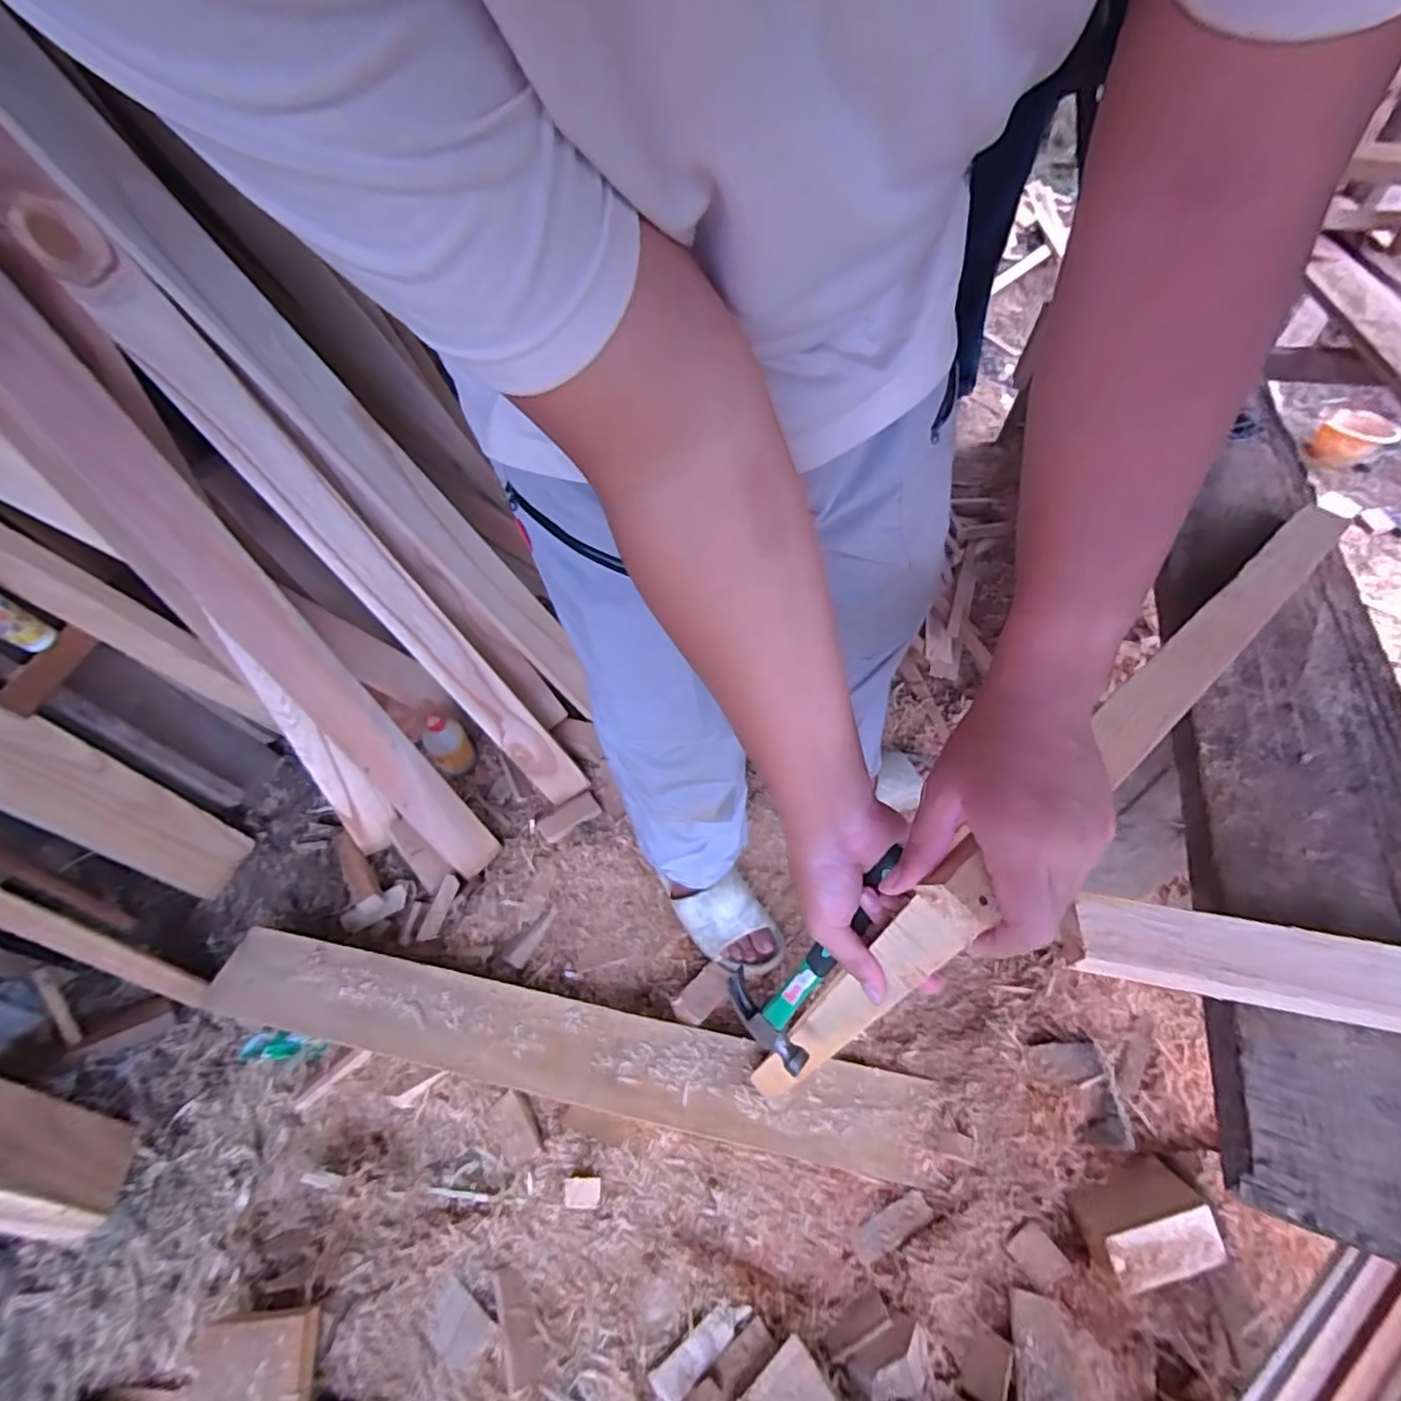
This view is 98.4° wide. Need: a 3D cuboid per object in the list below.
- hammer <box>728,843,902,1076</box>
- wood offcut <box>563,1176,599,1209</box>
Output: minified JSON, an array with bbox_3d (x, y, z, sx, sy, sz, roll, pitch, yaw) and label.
[{"bbox_3d":[0.089,0.201,0.479,0.022,0.250,0.088,-17,48,-42],"label":"hammer"},{"bbox_3d":[-0.149,0.615,0.756,0.044,0.007,0.031,1,51,2],"label":"wood offcut"}]

